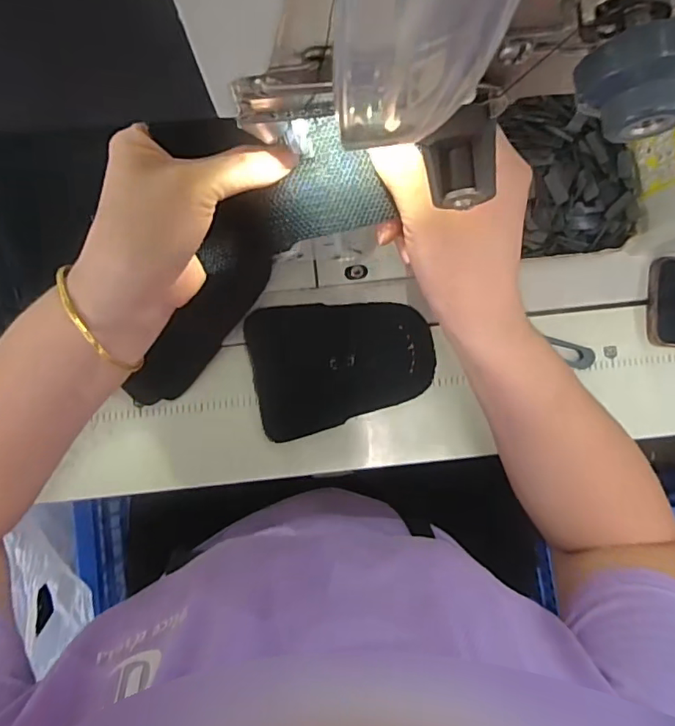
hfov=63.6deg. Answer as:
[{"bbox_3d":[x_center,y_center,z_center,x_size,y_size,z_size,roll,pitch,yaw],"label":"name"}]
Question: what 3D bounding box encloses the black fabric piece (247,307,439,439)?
[{"bbox_3d":[0.005,-0.002,0.454,0.147,0.011,0.103,-11,91,-3],"label":"black fabric piece"}]

